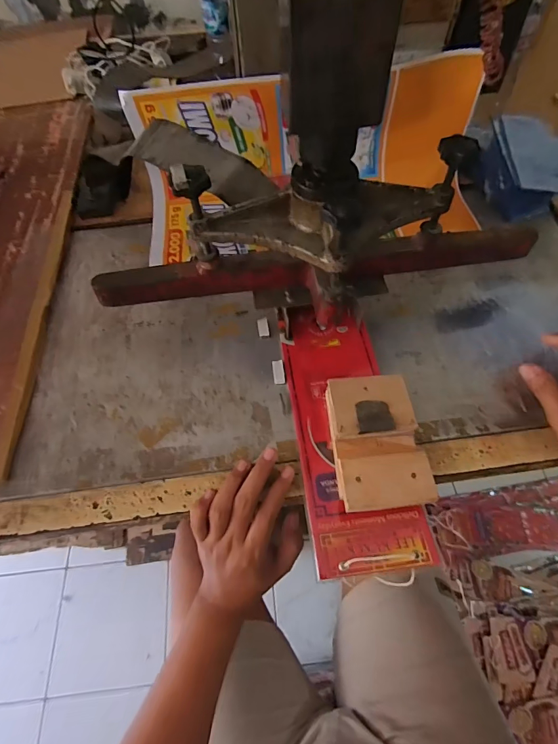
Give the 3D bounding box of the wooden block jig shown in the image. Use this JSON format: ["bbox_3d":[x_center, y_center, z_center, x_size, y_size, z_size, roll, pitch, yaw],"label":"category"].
[{"bbox_3d":[0.092,0.068,0.377,0.080,0.043,0.128,-3,59,1],"label":"wooden block jig"}]

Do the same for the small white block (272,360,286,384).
[{"bbox_3d":[0.000,0.000,0.440,0.013,0.006,0.028,-6,59,-2],"label":"small white block"}]

